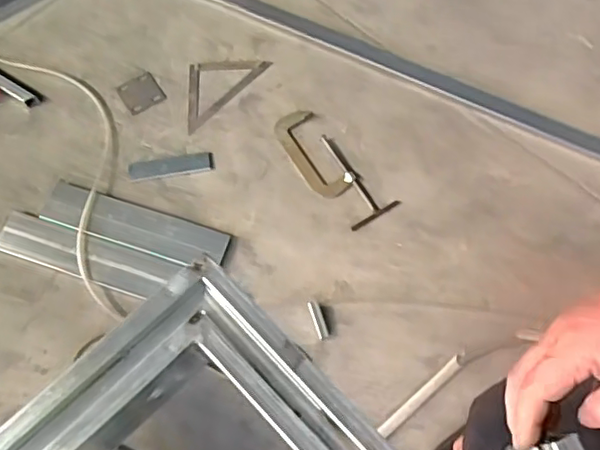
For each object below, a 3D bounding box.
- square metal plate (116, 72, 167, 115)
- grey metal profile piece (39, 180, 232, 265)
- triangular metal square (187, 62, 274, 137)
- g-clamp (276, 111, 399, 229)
[{"bbox_3d":[-0.417,-0.347,1.616,0.105,0.007,0.104,-30,68,-22],"label":"square metal plate"},{"bbox_3d":[-0.391,-0.002,1.445,0.450,0.021,0.107,17,69,7],"label":"grey metal profile piece"},{"bbox_3d":[-0.225,-0.377,1.612,0.151,0.015,0.273,43,74,15],"label":"triangular metal square"},{"bbox_3d":[0.072,-0.143,1.506,0.129,0.022,0.346,-36,72,-13],"label":"g-clamp"}]

